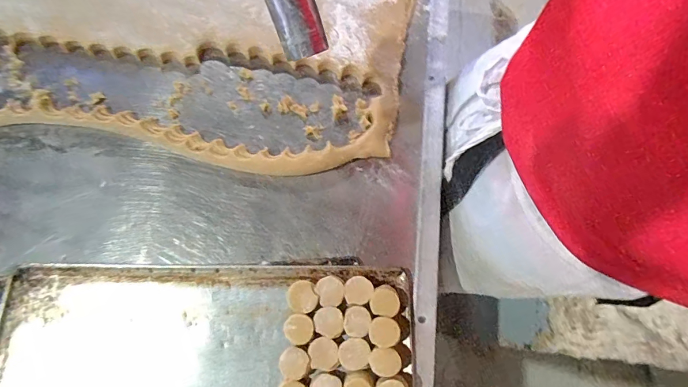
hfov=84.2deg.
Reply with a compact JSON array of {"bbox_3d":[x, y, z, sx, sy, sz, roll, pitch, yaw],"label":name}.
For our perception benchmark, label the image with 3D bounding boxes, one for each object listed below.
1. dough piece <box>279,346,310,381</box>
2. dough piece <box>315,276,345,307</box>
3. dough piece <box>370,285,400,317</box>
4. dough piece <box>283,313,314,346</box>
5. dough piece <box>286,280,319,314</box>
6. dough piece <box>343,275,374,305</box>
[{"bbox_3d":[-0.053,0.184,0.415,0.031,0.021,0.032,-16,74,-7],"label":"dough piece"},{"bbox_3d":[-0.017,0.114,0.441,0.032,0.019,0.032,1,73,-2],"label":"dough piece"},{"bbox_3d":[0.046,0.124,0.440,0.034,0.025,0.034,1,73,-2],"label":"dough piece"},{"bbox_3d":[-0.050,0.152,0.427,0.031,0.026,0.031,-18,74,-8],"label":"dough piece"},{"bbox_3d":[-0.048,0.119,0.438,0.033,0.020,0.035,-19,74,-8],"label":"dough piece"},{"bbox_3d":[0.016,0.112,0.440,0.033,0.023,0.031,1,73,-2],"label":"dough piece"}]

